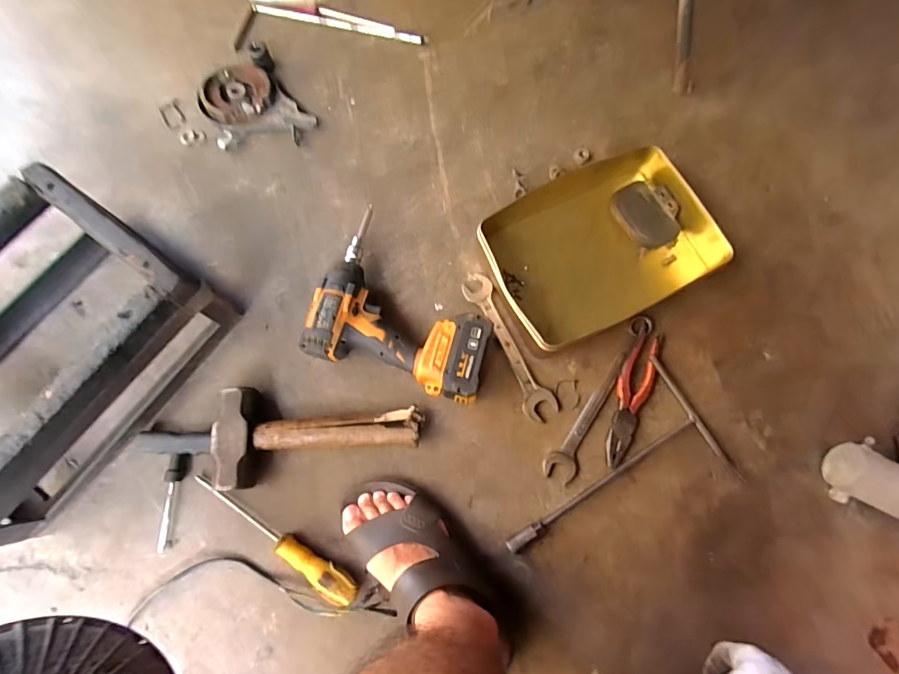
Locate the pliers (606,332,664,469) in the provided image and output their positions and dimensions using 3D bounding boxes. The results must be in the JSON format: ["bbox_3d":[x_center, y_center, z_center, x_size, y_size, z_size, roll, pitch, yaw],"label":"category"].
[{"bbox_3d":[0.244,0.081,0.590,0.041,0.018,0.187,21,75,5],"label":"pliers"}]

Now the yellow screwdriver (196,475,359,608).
[{"bbox_3d":[-0.210,0.239,0.530,0.239,0.029,0.028,35,77,8],"label":"yellow screwdriver"}]

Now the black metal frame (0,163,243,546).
[{"bbox_3d":[-0.496,0.007,0.520,0.299,0.156,0.344,34,76,8],"label":"black metal frame"}]

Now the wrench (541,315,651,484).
[{"bbox_3d":[0.208,0.078,0.590,0.041,0.017,0.256,34,76,8],"label":"wrench"}]

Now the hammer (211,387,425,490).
[{"bbox_3d":[-0.164,0.125,0.554,0.251,0.047,0.120,-1,74,-1],"label":"hammer"}]

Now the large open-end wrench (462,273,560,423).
[{"bbox_3d":[0.080,0.009,0.612,0.043,0.007,0.222,-24,76,-8],"label":"large open-end wrench"}]

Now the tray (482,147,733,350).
[{"bbox_3d":[0.212,-0.137,0.628,0.319,0.056,0.219,-26,76,-8],"label":"tray"}]

